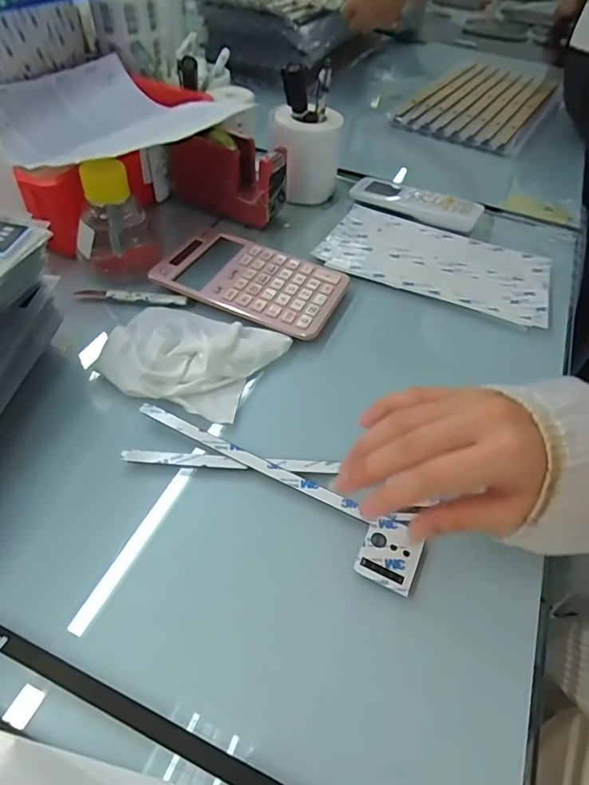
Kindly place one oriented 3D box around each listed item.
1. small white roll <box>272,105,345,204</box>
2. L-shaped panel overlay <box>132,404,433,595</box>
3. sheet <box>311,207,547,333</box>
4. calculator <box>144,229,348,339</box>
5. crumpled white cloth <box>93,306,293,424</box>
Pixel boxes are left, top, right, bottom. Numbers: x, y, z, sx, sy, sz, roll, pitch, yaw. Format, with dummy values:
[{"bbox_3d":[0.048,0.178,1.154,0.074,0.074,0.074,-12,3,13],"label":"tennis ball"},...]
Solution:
[{"bbox_3d":[0.014,-0.292,0.604,0.082,0.089,0.069,6,48,0],"label":"small white roll"},{"bbox_3d":[-0.018,0.062,0.341,0.223,0.008,0.046,26,51,16],"label":"L-shaped panel overlay"},{"bbox_3d":[0.156,-0.147,0.542,0.243,0.005,0.137,20,50,14],"label":"sheet"},{"bbox_3d":[-0.042,-0.114,0.488,0.175,0.013,0.106,21,50,14],"label":"calculator"},{"bbox_3d":[-0.086,-0.036,0.411,0.135,0.023,0.108,15,49,9],"label":"crumpled white cloth"}]

